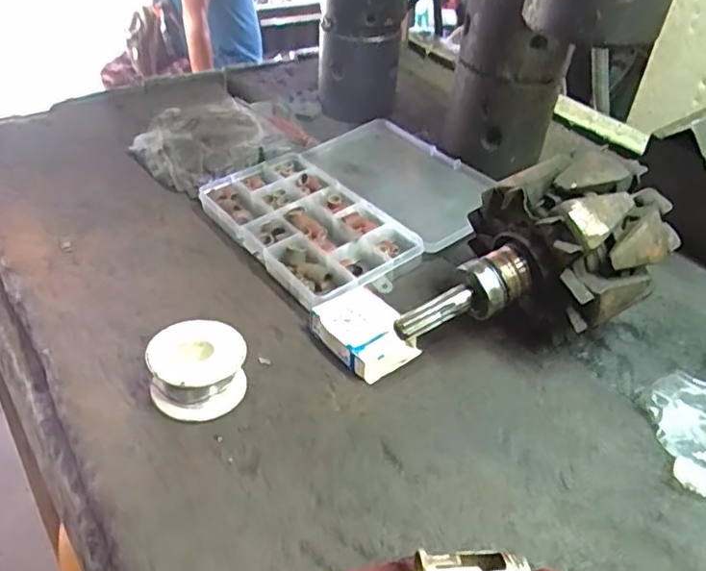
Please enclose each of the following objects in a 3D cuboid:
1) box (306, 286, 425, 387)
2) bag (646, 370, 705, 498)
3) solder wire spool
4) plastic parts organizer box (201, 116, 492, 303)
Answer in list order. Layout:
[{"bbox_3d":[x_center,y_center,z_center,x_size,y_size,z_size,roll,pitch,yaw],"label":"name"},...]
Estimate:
[{"bbox_3d":[0.006,0.029,0.396,0.046,0.018,0.062,-25,47,-32],"label":"box"},{"bbox_3d":[0.186,0.079,0.334,0.051,0.027,0.061,16,40,15],"label":"bag"},{"bbox_3d":[-0.088,0.048,0.360,0.052,0.031,0.050,2,39,-2],"label":"solder wire spool"},{"bbox_3d":[0.006,-0.066,0.506,0.200,0.034,0.176,-25,47,-31],"label":"plastic parts organizer box"}]

